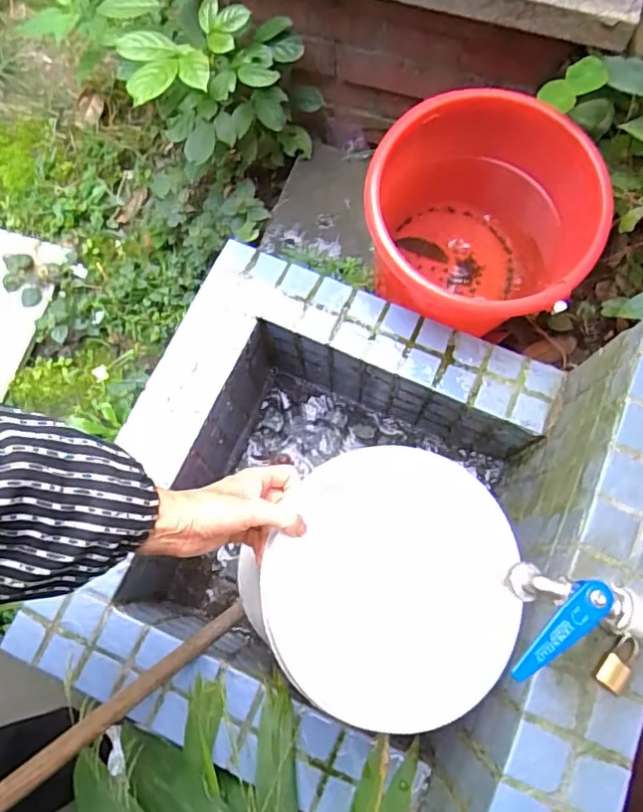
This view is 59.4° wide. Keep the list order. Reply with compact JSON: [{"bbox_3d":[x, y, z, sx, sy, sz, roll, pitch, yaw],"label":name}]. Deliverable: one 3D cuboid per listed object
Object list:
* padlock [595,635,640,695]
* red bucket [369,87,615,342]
[{"bbox_3d":[0.246,0.212,0.465,0.029,0.006,0.046,38,79,-9],"label":"padlock"},{"bbox_3d":[0.202,-0.232,0.788,0.279,0.230,0.279,0,73,1],"label":"red bucket"}]

